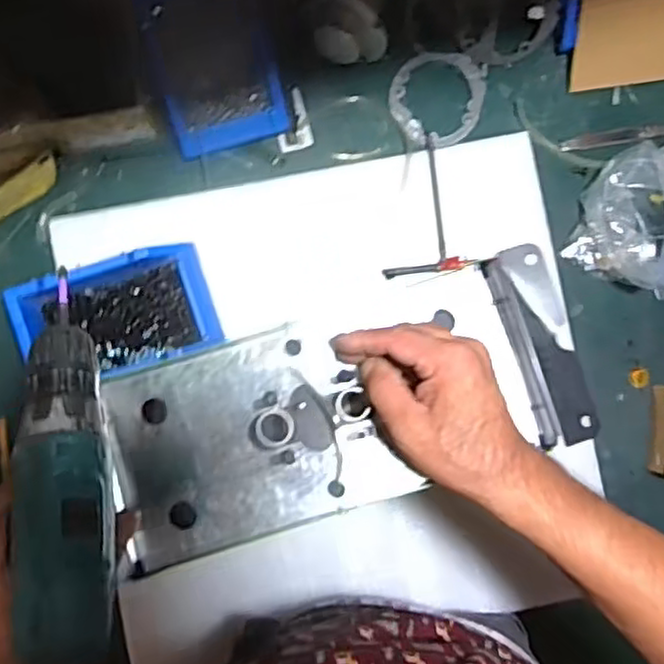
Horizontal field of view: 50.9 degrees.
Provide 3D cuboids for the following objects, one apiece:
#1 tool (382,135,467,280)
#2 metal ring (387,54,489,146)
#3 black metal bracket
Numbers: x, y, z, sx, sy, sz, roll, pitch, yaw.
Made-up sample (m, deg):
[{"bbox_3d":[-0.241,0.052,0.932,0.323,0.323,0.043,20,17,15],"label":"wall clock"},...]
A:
[{"bbox_3d":[0.086,-0.134,0.758,0.089,0.017,0.151,-13,88,-4],"label":"tool"},{"bbox_3d":[0.117,-0.260,0.772,0.101,0.007,0.110,0,87,-3],"label":"metal ring"},{"bbox_3d":[0.140,0.009,0.481,0.037,0.044,0.136,-18,88,-4],"label":"black metal bracket"}]

